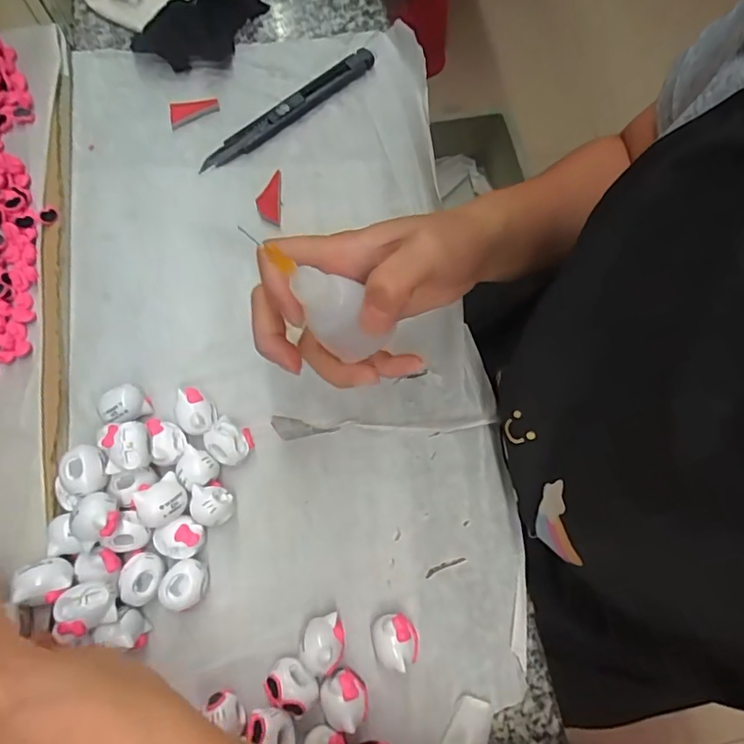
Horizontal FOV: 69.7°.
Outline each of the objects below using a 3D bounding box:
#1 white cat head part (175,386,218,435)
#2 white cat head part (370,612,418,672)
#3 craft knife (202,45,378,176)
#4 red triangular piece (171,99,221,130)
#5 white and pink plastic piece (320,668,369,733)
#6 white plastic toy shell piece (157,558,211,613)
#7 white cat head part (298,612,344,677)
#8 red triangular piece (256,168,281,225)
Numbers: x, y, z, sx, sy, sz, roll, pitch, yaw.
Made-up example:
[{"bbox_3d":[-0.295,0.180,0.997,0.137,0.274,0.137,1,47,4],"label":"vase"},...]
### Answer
[{"bbox_3d":[-0.098,0.023,0.297,0.020,0.019,0.026,-41,78,-13],"label":"white cat head part"},{"bbox_3d":[0.012,0.134,0.268,0.022,0.020,0.024,-17,74,-7],"label":"white cat head part"},{"bbox_3d":[-0.056,-0.181,0.368,0.145,0.007,0.016,-41,78,-13],"label":"craft knife"},{"bbox_3d":[-0.121,-0.178,0.364,0.033,0.004,0.017,-12,74,-5],"label":"red triangular piece"},{"bbox_3d":[-0.013,0.157,0.259,0.021,0.021,0.025,-12,74,-5],"label":"white and pink plastic piece"},{"bbox_3d":[-0.095,0.107,0.271,0.022,0.016,0.023,1,73,-2],"label":"white plastic toy shell piece"},{"bbox_3d":[-0.024,0.133,0.263,0.021,0.024,0.023,-12,74,-6],"label":"white cat head part"},{"bbox_3d":[-0.067,-0.113,0.347,0.015,0.005,0.037,-1,73,-2],"label":"red triangular piece"}]

